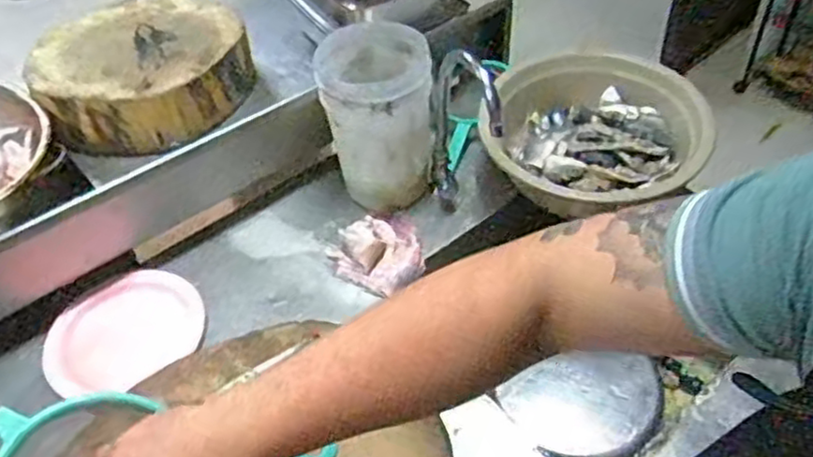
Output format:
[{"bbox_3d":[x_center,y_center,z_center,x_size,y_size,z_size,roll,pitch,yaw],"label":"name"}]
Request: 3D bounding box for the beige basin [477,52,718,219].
[{"bbox_3d":[0.318,-0.147,1.127,0.340,0.119,0.337,-2,46,2],"label":"beige basin"}]

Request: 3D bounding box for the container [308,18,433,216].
[{"bbox_3d":[-0.042,-0.170,1.084,0.159,0.233,0.165,-4,46,0],"label":"container"}]

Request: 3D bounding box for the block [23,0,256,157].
[{"bbox_3d":[-0.469,-0.286,1.296,0.369,0.119,0.353,-9,46,-4],"label":"block"}]

